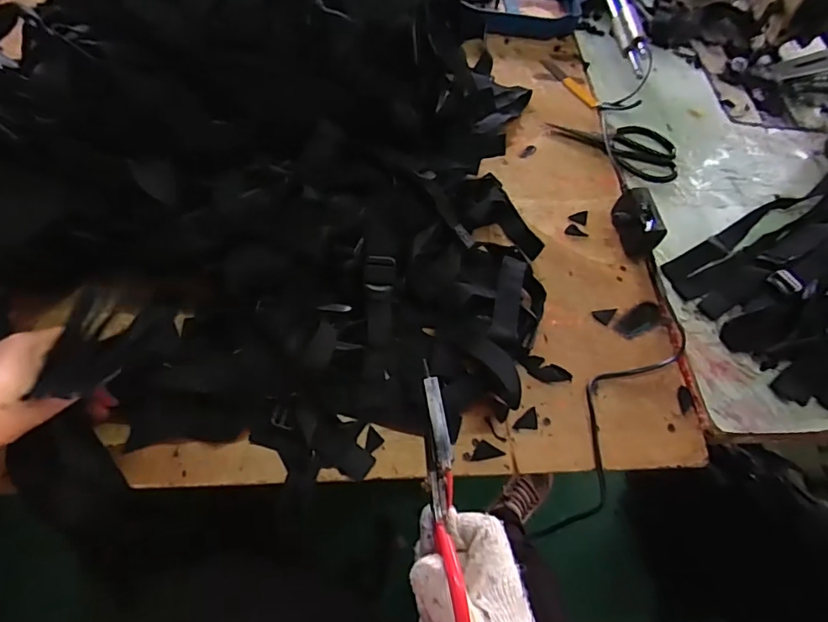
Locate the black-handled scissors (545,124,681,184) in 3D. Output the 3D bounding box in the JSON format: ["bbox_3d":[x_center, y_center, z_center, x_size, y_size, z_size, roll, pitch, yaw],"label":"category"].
[{"bbox_3d":[0.268,-0.226,0.663,0.169,0.020,0.069,34,62,9],"label":"black-handled scissors"}]

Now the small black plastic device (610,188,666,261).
[{"bbox_3d":[0.257,-0.101,0.589,0.038,0.047,0.079,-8,67,-13],"label":"small black plastic device"}]

